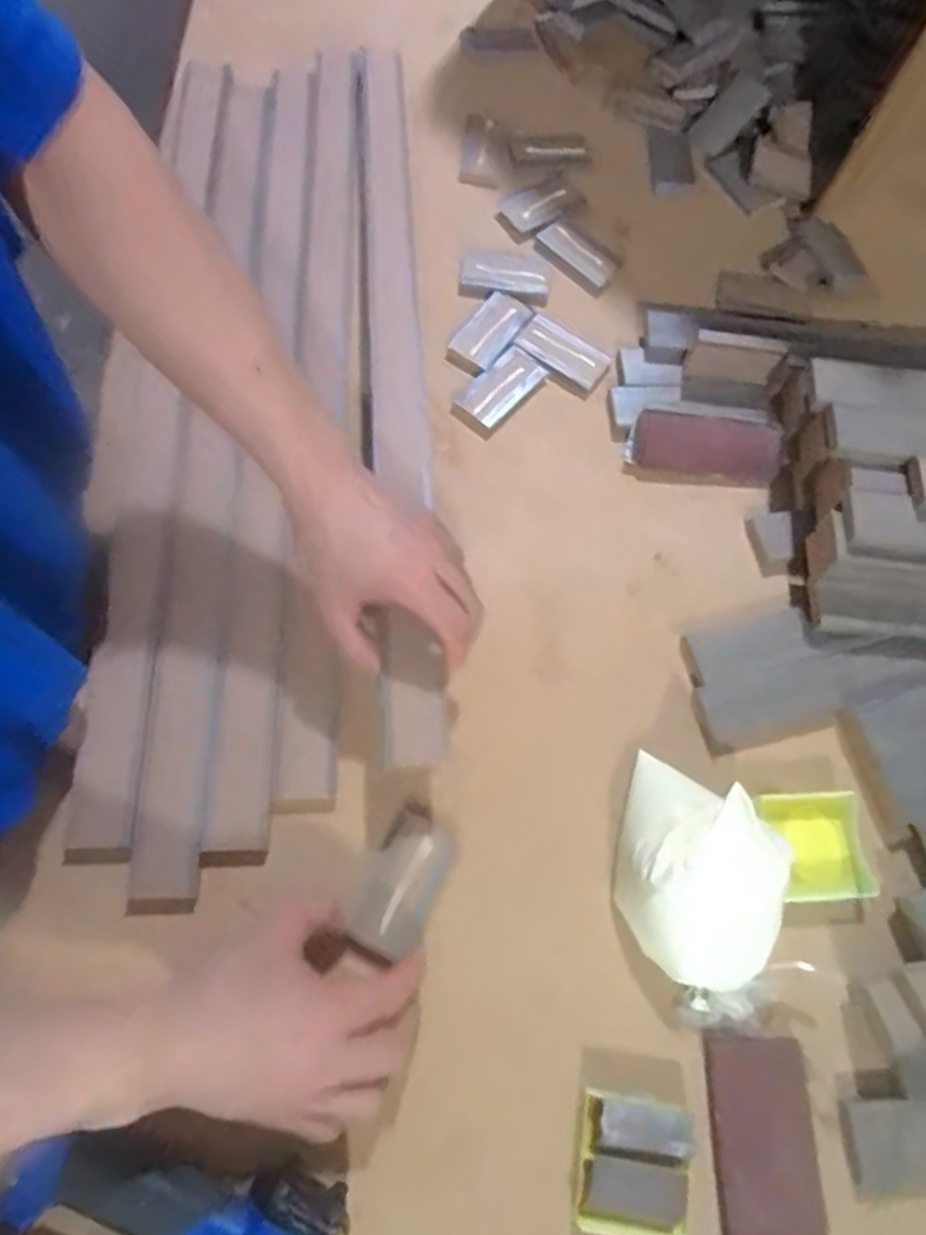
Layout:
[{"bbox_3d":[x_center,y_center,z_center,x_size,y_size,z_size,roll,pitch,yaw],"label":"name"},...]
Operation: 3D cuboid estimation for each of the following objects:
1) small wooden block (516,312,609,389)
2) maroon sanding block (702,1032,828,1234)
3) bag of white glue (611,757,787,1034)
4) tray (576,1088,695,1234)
[{"bbox_3d":[0.085,-0.230,0.592,0.076,0.006,0.042,33,72,10],"label":"small wooden block"},{"bbox_3d":[0.172,0.305,0.392,0.056,0.019,0.114,4,69,-1],"label":"maroon sanding block"},{"bbox_3d":[0.143,0.163,0.423,0.094,0.055,0.155,8,69,0],"label":"bag of white glue"},{"bbox_3d":[0.097,0.308,0.388,0.060,0.013,0.066,10,69,1],"label":"tray"}]

